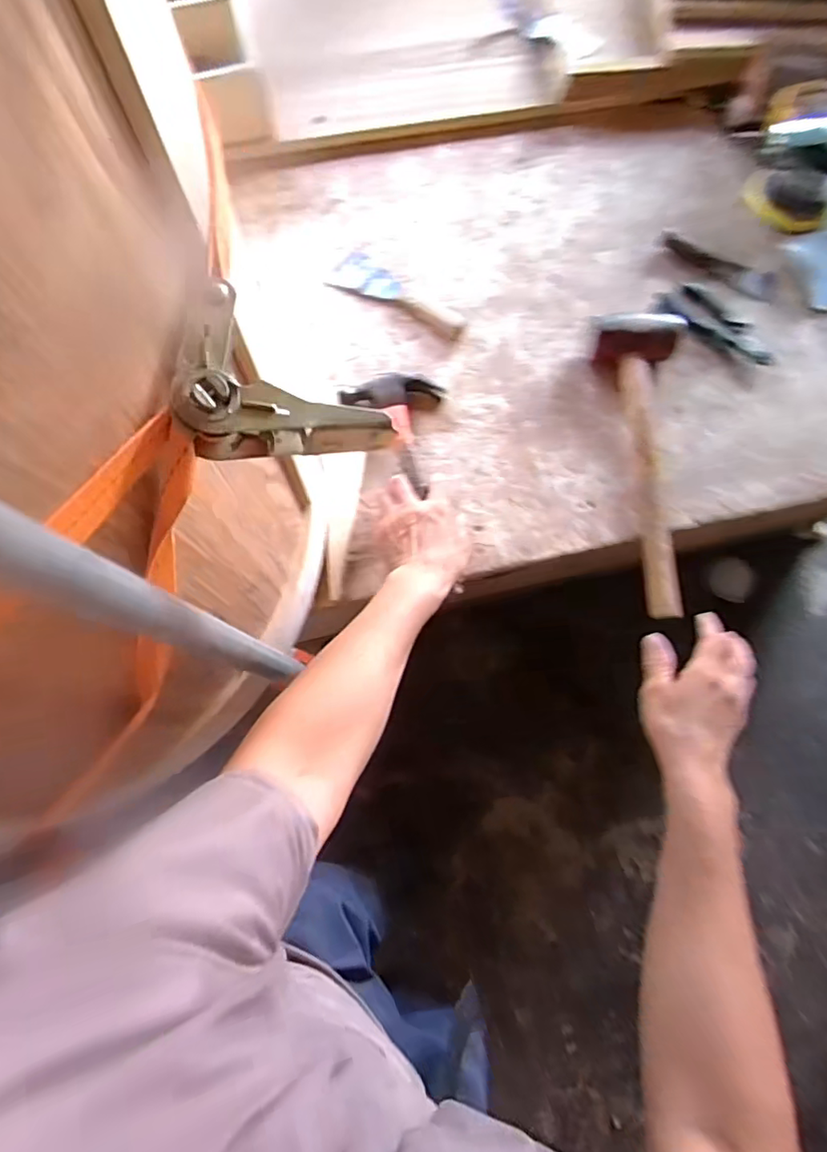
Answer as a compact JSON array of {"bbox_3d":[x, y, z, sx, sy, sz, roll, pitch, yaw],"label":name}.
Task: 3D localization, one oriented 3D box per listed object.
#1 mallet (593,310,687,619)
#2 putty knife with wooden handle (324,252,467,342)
[{"bbox_3d":[0.278,-0.134,0.653,0.103,0.060,0.361,-4,74,-2],"label":"mallet"},{"bbox_3d":[-0.017,-0.367,0.743,0.194,0.019,0.052,31,76,8],"label":"putty knife with wooden handle"}]

